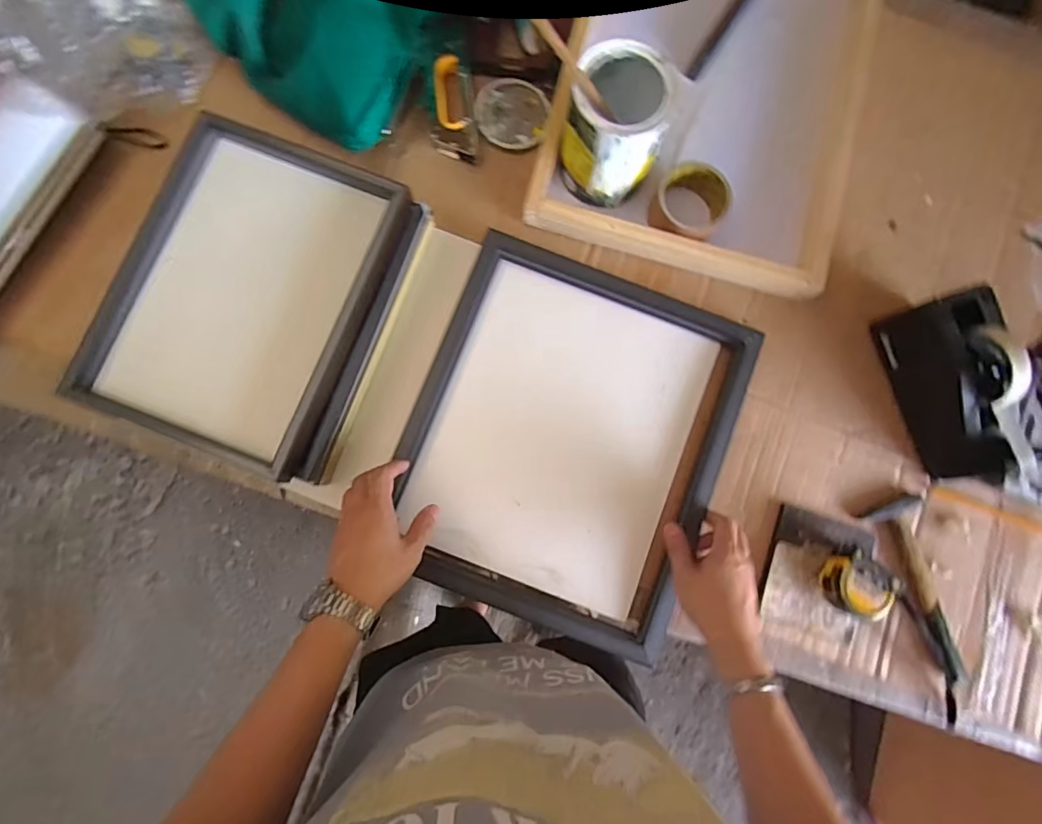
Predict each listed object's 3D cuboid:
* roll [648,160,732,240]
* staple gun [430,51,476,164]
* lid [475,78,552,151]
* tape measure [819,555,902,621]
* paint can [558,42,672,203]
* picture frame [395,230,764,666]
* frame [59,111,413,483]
[{"bbox_3d":[0.201,-0.248,0.612,0.082,0.046,0.076,0,83,-2],"label":"roll"},{"bbox_3d":[-0.083,-0.369,0.630,0.051,0.019,0.128,-3,83,-3],"label":"staple gun"},{"bbox_3d":[-0.011,-0.372,0.642,0.090,0.013,0.089,0,83,-2],"label":"lid"},{"bbox_3d":[0.366,0.189,0.564,0.067,0.049,0.067,0,83,-2],"label":"tape measure"},{"bbox_3d":[0.103,-0.313,0.576,0.107,0.127,0.112,0,83,-2],"label":"paint can"},{"bbox_3d":[0.055,0.026,0.586,0.335,0.024,0.397,21,83,0],"label":"picture frame"},{"bbox_3d":[-0.281,-0.126,0.543,0.257,0.048,0.335,21,83,2],"label":"frame"}]

